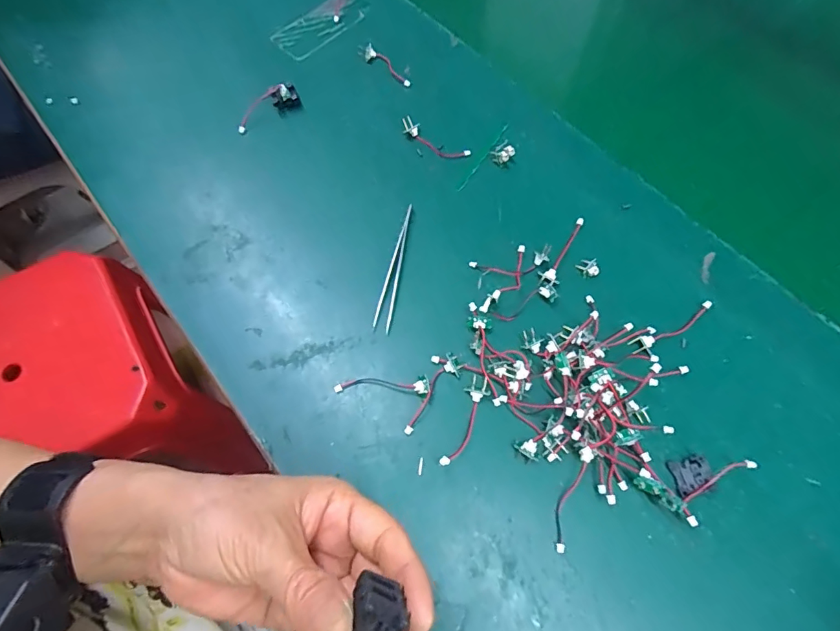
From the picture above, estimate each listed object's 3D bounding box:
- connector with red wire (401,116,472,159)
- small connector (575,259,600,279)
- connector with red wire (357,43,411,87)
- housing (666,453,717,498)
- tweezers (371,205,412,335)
[{"bbox_3d":[0.011,-0.144,0.373,0.062,0.010,0.015,30,69,12],"label":"connector with red wire"},{"bbox_3d":[0.123,-0.035,0.333,0.016,0.004,0.013,-13,67,-6],"label":"small connector"},{"bbox_3d":[-0.031,-0.224,0.410,0.015,0.007,0.059,-40,72,-16],"label":"connector with red wire"},{"bbox_3d":[0.164,0.095,0.273,0.023,0.006,0.020,-16,67,-7],"label":"housing"},{"bbox_3d":[-0.020,-0.037,0.328,0.011,0.006,0.100,8,66,3],"label":"tweezers"}]

